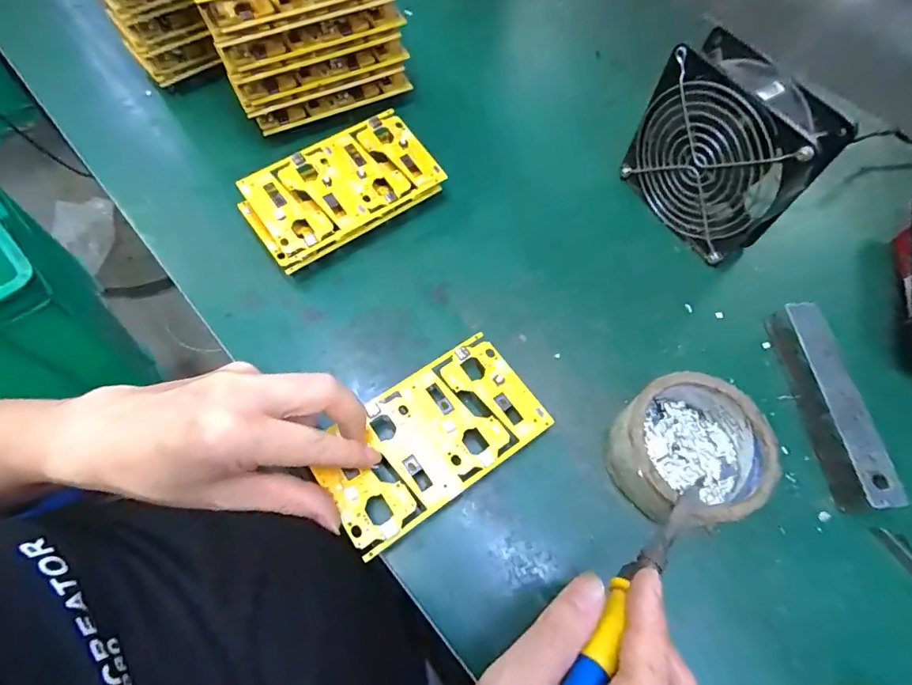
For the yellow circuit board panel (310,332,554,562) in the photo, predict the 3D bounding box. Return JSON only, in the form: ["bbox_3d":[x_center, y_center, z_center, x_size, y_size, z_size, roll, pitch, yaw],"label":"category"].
[{"bbox_3d":[-0.016,0.058,0.301,0.137,0.006,0.078,-32,69,-17],"label":"yellow circuit board panel"}]

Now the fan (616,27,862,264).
[{"bbox_3d":[0.191,-0.137,0.354,0.047,0.114,0.117,-30,69,-16],"label":"fan"}]

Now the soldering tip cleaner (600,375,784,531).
[{"bbox_3d":[0.142,0.066,0.297,0.086,0.046,0.081,1,63,-2],"label":"soldering tip cleaner"}]

